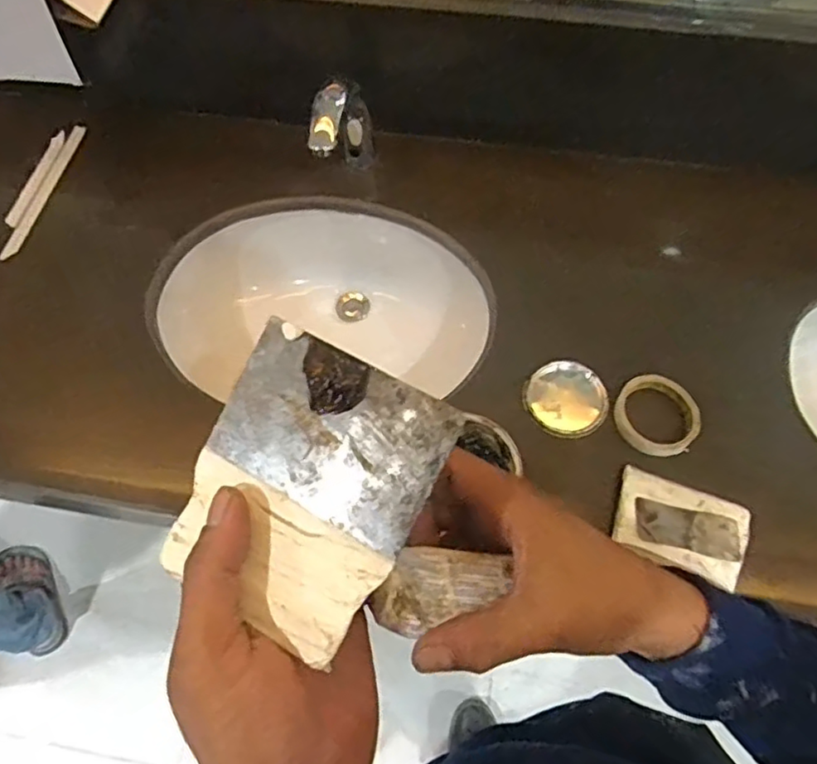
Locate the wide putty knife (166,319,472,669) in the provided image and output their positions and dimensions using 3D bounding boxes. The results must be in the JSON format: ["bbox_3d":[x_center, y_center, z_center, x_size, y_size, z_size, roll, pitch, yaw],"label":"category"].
[{"bbox_3d":[-0.041,0.039,0.237,0.086,0.009,0.104,26,86,14],"label":"wide putty knife"}]

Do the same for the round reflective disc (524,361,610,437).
[{"bbox_3d":[0.184,0.019,0.726,0.092,0.017,0.083,12,66,7],"label":"round reflective disc"}]

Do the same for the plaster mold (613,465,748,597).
[{"bbox_3d":[0.281,0.146,0.642,0.126,0.020,0.088,19,67,9],"label":"plaster mold"}]

